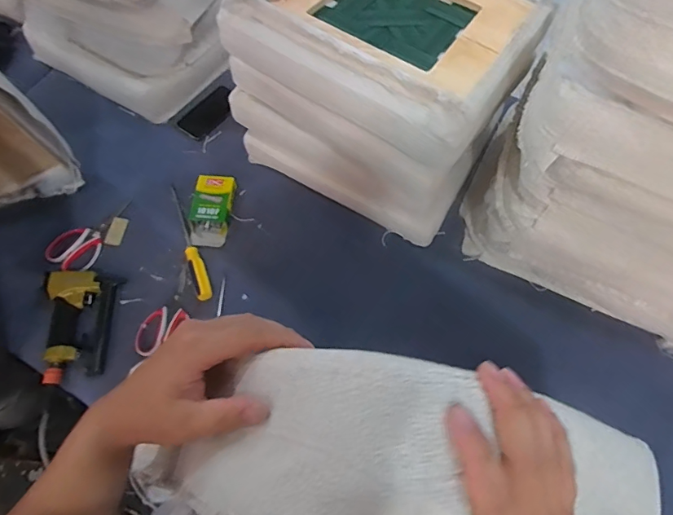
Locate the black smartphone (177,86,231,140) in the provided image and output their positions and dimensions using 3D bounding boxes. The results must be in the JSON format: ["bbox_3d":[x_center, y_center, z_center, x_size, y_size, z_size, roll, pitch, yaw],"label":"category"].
[{"bbox_3d":[-0.306,-0.350,1.096,0.083,0.015,0.145,36,70,17],"label":"black smartphone"}]

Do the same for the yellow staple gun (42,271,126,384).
[{"bbox_3d":[-0.492,0.128,0.865,0.124,0.044,0.210,-2,64,0],"label":"yellow staple gun"}]

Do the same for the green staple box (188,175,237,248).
[{"bbox_3d":[-0.266,-0.100,0.973,0.082,0.037,0.152,6,64,4],"label":"green staple box"}]

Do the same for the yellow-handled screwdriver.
[{"bbox_3d":[-0.314,-0.041,0.945,0.036,0.040,0.295,-23,65,-10],"label":"yellow-handled screwdriver"}]

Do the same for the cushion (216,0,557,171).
[{"bbox_3d":[0.098,-0.405,0.783,0.451,0.087,0.403,33,69,16],"label":"cushion"}]

